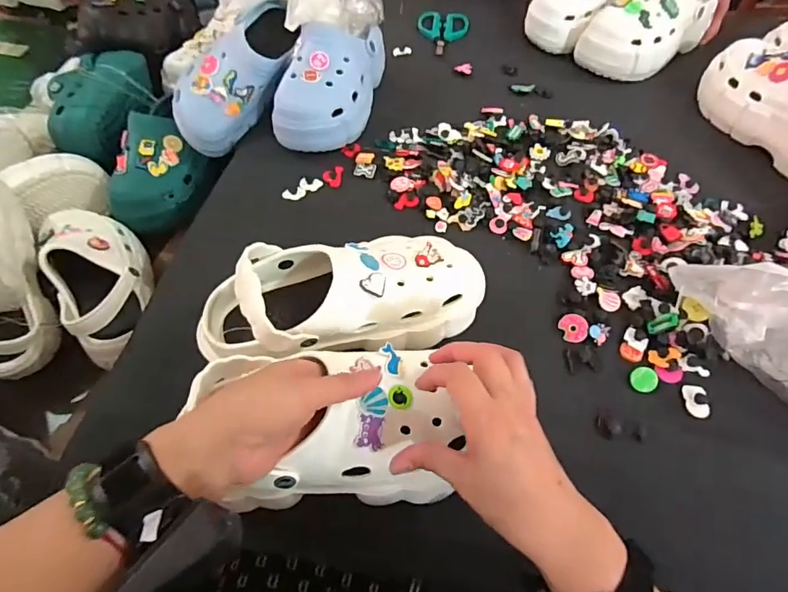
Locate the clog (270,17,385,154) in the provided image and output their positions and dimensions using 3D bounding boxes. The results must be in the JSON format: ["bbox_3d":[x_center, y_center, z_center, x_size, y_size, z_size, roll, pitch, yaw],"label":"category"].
[{"bbox_3d":[-0.084,-0.308,0.667,0.107,0.097,0.226,12,58,8],"label":"clog"}]

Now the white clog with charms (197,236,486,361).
[{"bbox_3d":[-0.047,0.002,0.463,0.271,0.106,0.113,-13,58,-8],"label":"white clog with charms"}]

